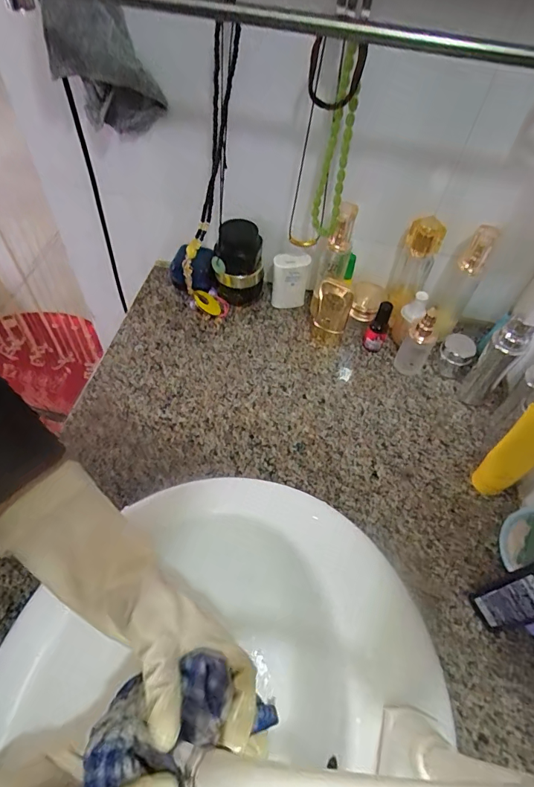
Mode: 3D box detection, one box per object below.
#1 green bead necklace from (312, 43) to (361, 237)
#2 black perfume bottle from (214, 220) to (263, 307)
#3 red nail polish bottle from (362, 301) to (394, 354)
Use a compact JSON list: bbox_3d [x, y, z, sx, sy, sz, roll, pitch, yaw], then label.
[{"bbox_3d":[0.081,-0.278,0.522,0.033,0.219,0.042,11,55,3],"label":"green bead necklace"},{"bbox_3d":[-0.044,-0.200,0.698,0.073,0.124,0.064,8,55,1],"label":"black perfume bottle"},{"bbox_3d":[0.166,-0.098,0.660,0.029,0.090,0.025,19,56,9],"label":"red nail polish bottle"}]

